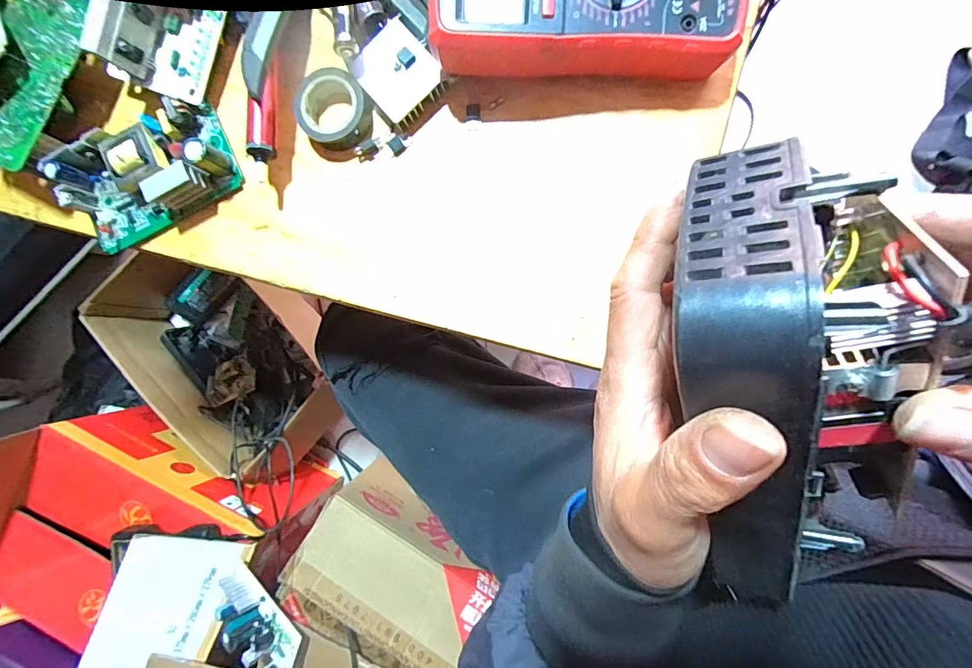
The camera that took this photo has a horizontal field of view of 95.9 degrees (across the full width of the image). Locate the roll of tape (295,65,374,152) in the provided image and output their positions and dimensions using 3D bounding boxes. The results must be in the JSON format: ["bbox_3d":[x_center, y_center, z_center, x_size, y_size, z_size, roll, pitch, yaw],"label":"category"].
[{"bbox_3d":[-0.105,-0.156,0.309,0.050,0.022,0.048,0,90,7],"label":"roll of tape"}]

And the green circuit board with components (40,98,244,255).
[{"bbox_3d":[-0.247,-0.118,0.317,0.119,0.029,0.068,-26,87,6],"label":"green circuit board with components"}]

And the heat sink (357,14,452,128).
[{"bbox_3d":[-0.059,-0.176,0.298,0.050,0.014,0.054,-39,86,6],"label":"heat sink"}]

